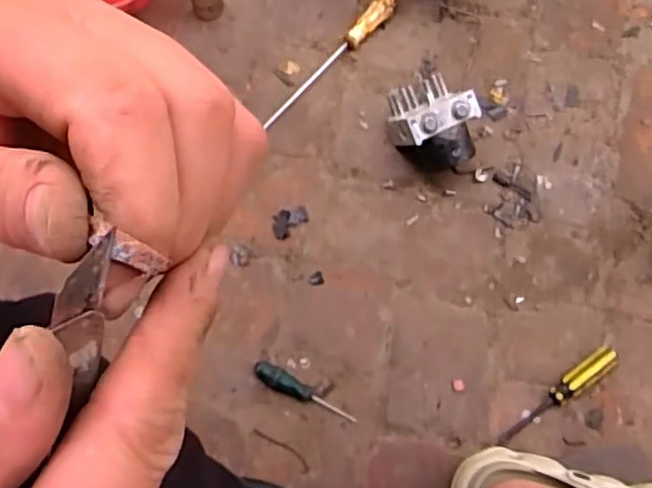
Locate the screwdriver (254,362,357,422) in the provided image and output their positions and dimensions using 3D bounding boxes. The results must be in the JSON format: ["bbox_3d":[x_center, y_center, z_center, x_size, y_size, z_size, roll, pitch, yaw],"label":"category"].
[{"bbox_3d":[-0.025,0.165,0.735,0.122,0.020,0.022,27,75,12],"label":"screwdriver"}]

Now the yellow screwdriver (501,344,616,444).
[{"bbox_3d":[0.248,0.162,0.713,0.157,0.025,0.024,-35,73,-8],"label":"yellow screwdriver"}]

